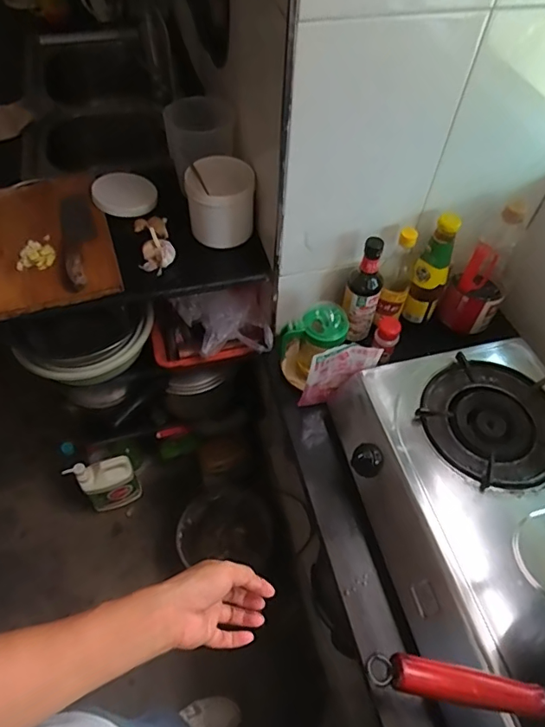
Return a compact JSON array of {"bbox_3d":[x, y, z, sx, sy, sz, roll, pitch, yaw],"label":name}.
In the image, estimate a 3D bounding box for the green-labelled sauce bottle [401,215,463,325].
[{"bbox_3d":[0.287,-0.161,0.883,0.060,0.218,0.052,21,57,12],"label":"green-labelled sauce bottle"}]

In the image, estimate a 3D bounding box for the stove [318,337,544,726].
[{"bbox_3d":[0.350,0.290,0.688,0.402,0.115,0.690,-13,56,-12],"label":"stove"}]

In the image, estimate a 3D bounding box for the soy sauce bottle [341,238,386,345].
[{"bbox_3d":[0.163,-0.130,0.878,0.060,0.208,0.059,12,55,6],"label":"soy sauce bottle"}]

